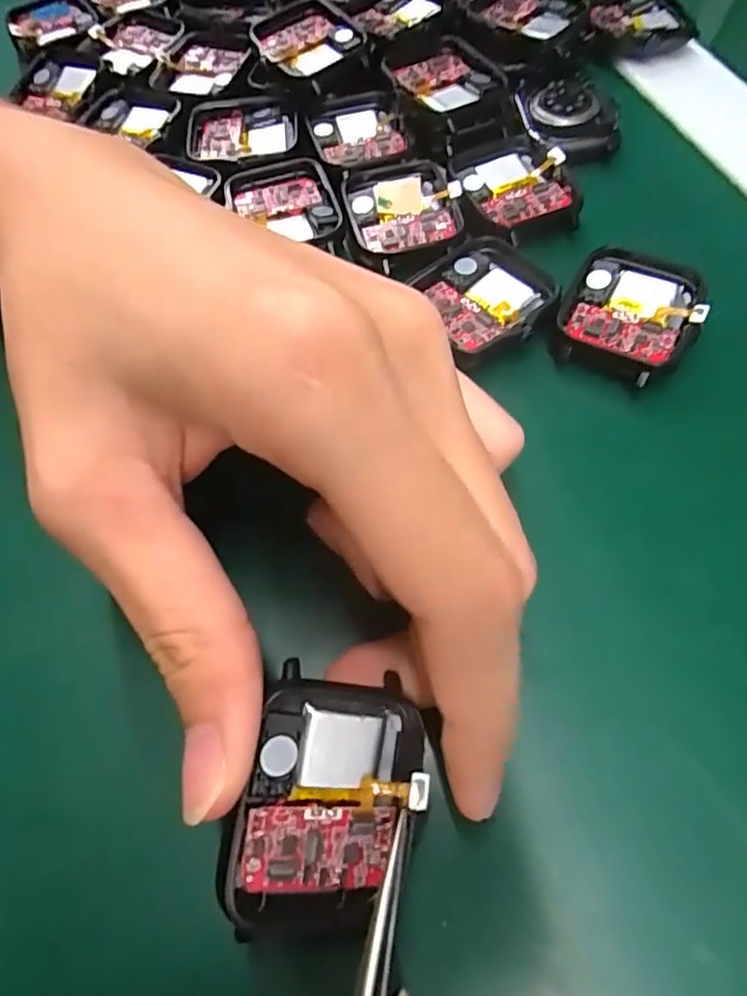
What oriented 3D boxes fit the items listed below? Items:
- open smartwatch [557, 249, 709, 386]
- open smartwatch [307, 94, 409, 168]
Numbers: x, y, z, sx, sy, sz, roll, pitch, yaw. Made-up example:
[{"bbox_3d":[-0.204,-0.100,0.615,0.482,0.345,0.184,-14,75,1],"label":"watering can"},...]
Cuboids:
[{"bbox_3d":[0.077,-0.056,0.176,0.037,0.006,0.042,25,66,15],"label":"open smartwatch"},{"bbox_3d":[-0.006,-0.137,0.224,0.034,0.007,0.038,-11,62,-4],"label":"open smartwatch"}]

